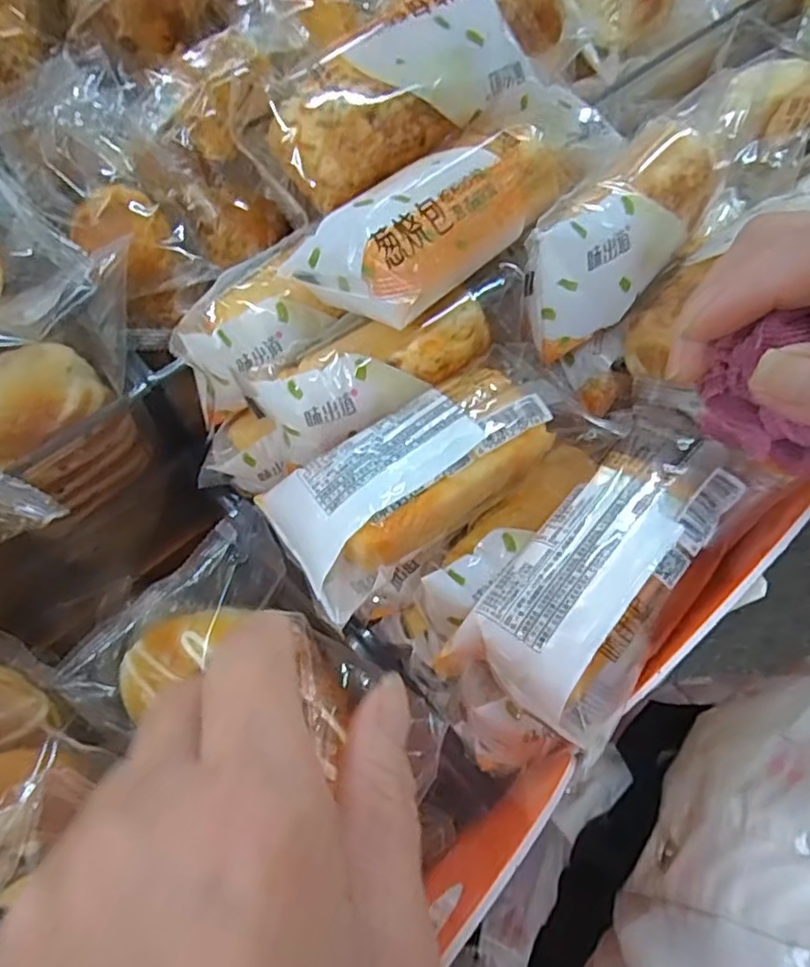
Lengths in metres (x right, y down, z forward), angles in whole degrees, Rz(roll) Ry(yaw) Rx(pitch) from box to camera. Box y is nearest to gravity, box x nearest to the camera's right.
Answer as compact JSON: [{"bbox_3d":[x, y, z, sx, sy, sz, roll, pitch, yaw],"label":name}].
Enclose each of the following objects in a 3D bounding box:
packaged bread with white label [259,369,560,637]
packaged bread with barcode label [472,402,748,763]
[{"bbox_3d":[0.002,-0.004,0.260,0.120,0.040,0.058,-34,66,-1],"label":"packaged bread with white label"},{"bbox_3d":[0.077,0.029,0.244,0.071,0.046,0.124,32,77,15],"label":"packaged bread with barcode label"}]

